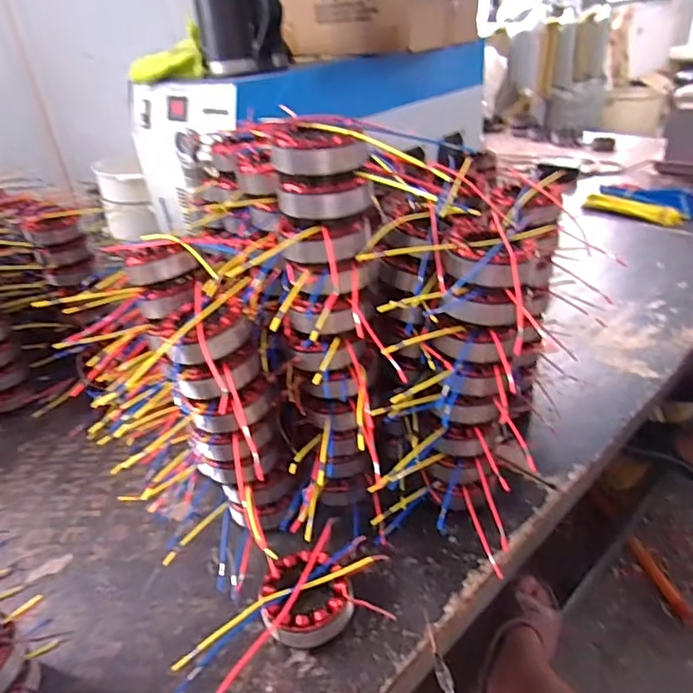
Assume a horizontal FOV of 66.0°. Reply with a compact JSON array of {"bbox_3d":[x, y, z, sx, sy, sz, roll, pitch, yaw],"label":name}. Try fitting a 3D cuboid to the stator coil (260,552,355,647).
[{"bbox_3d":[-0.041,0.248,0.524,0.084,0.040,0.081,-4,32,2],"label":"stator coil"}]

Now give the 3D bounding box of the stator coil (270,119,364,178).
[{"bbox_3d":[-0.027,-0.182,0.491,0.082,0.035,0.065,-11,32,-9],"label":"stator coil"}]

